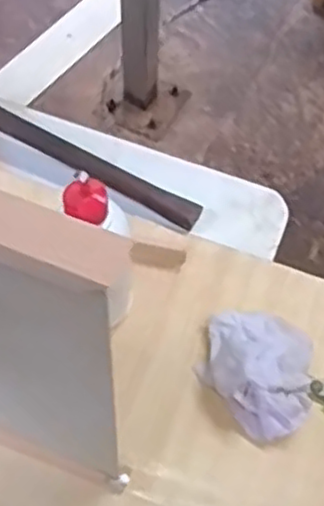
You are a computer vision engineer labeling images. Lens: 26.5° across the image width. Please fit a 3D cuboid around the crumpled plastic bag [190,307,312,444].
[{"bbox_3d":[0.090,0.105,0.637,0.105,0.042,0.119,19,61,10],"label":"crumpled plastic bag"}]

